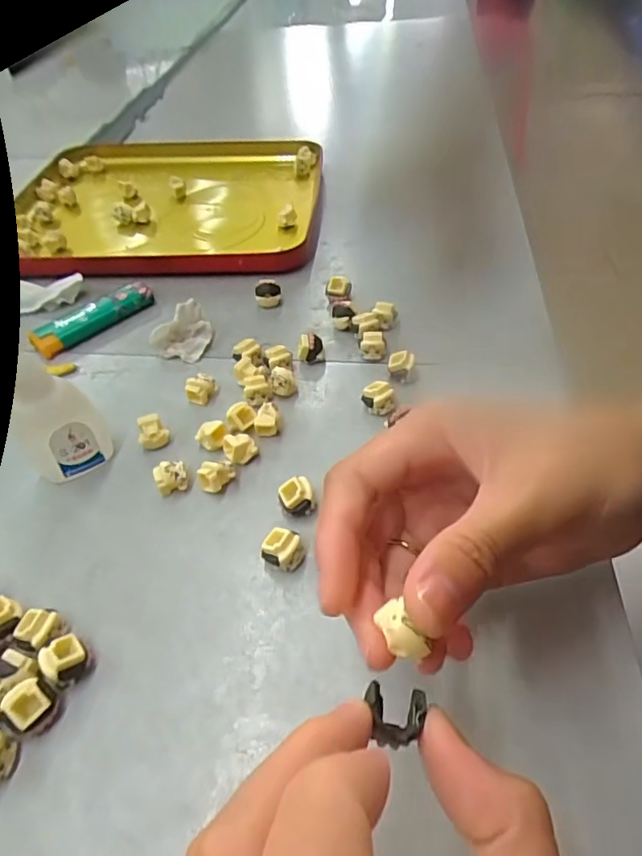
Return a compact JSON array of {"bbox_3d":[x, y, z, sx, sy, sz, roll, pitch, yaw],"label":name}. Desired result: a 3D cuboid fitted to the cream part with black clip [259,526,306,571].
[{"bbox_3d":[-0.016,0.051,0.223,0.016,0.015,0.014,21,53,22],"label":"cream part with black clip"}]

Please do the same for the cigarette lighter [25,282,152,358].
[{"bbox_3d":[-0.145,-0.071,0.343,0.078,0.011,0.020,-36,55,-25],"label":"cigarette lighter"}]

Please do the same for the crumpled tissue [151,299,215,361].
[{"bbox_3d":[-0.081,-0.058,0.320,0.027,0.022,0.032,21,53,22],"label":"crumpled tissue"}]

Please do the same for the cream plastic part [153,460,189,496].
[{"bbox_3d":[-0.070,0.023,0.253,0.015,0.012,0.013,-20,50,-13],"label":"cream plastic part"}]

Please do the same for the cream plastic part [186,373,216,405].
[{"bbox_3d":[-0.065,-0.021,0.292,0.011,0.014,0.016,20,53,21],"label":"cream plastic part"}]

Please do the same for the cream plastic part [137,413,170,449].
[{"bbox_3d":[-0.085,0.002,0.271,0.014,0.015,0.012,-29,52,-20],"label":"cream plastic part"}]

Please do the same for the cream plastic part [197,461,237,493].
[{"bbox_3d":[-0.049,0.023,0.251,0.017,0.013,0.011,-15,49,-9],"label":"cream plastic part"}]

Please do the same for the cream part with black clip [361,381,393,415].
[{"bbox_3d":[0.029,-0.015,0.278,0.016,0.016,0.013,-1,48,4],"label":"cream part with black clip"}]

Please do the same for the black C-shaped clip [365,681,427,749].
[{"bbox_3d":[0.018,0.069,0.129,0.014,0.004,0.013,2,48,5],"label":"black C-shaped clip"}]

